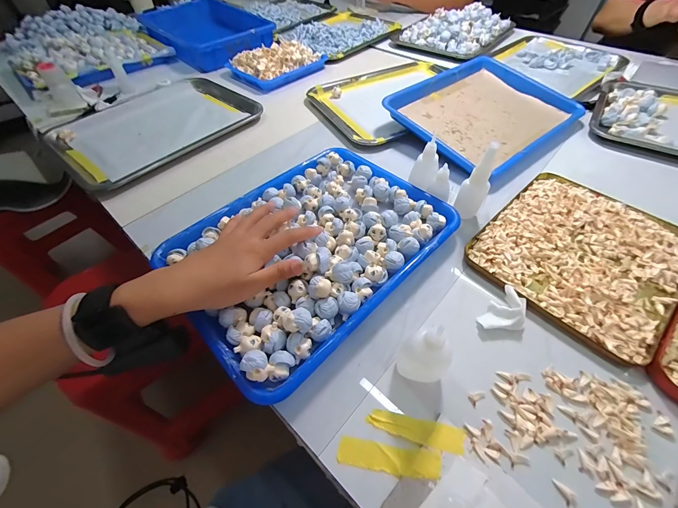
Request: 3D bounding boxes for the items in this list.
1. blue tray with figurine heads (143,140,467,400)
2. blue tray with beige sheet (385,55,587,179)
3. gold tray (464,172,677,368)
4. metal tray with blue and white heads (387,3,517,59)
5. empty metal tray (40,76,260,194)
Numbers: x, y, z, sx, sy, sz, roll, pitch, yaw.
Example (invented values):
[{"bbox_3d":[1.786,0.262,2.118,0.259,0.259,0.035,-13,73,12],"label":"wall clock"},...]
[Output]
[{"bbox_3d":[-0.037,-0.022,0.364,0.247,0.046,0.327,38,63,26],"label":"blue tray with figurine heads"},{"bbox_3d":[0.276,-0.273,0.543,0.332,0.044,0.246,-34,60,-21],"label":"blue tray with beige sheet"},{"bbox_3d":[0.305,-0.009,0.362,0.243,0.015,0.201,-38,61,-23],"label":"gold tray"},{"bbox_3d":[0.345,-0.670,0.838,0.249,0.055,0.298,33,59,24],"label":"metal tray with blue and white heads"},{"bbox_3d":[-0.367,-0.265,0.584,0.290,0.028,0.337,34,60,24],"label":"empty metal tray"}]

